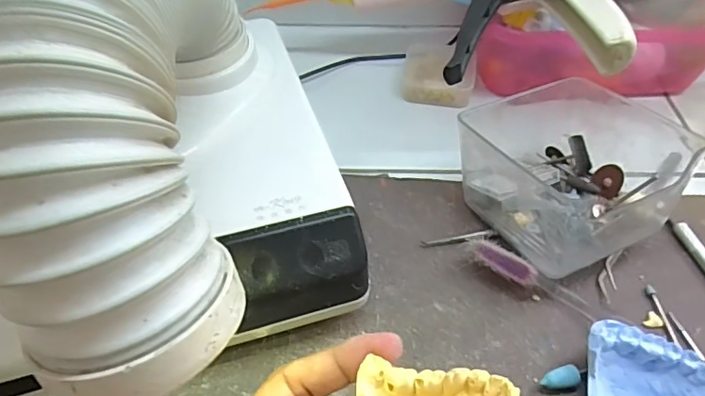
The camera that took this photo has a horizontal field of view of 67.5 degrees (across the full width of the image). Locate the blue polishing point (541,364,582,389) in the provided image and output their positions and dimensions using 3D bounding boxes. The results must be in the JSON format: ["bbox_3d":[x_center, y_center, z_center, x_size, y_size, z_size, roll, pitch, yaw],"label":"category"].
[{"bbox_3d":[0.100,0.088,0.255,0.018,0.010,0.010,-12,49,-11],"label":"blue polishing point"}]

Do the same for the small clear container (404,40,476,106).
[{"bbox_3d":[0.067,-0.096,0.409,0.053,0.028,0.042,5,48,4],"label":"small clear container"}]

